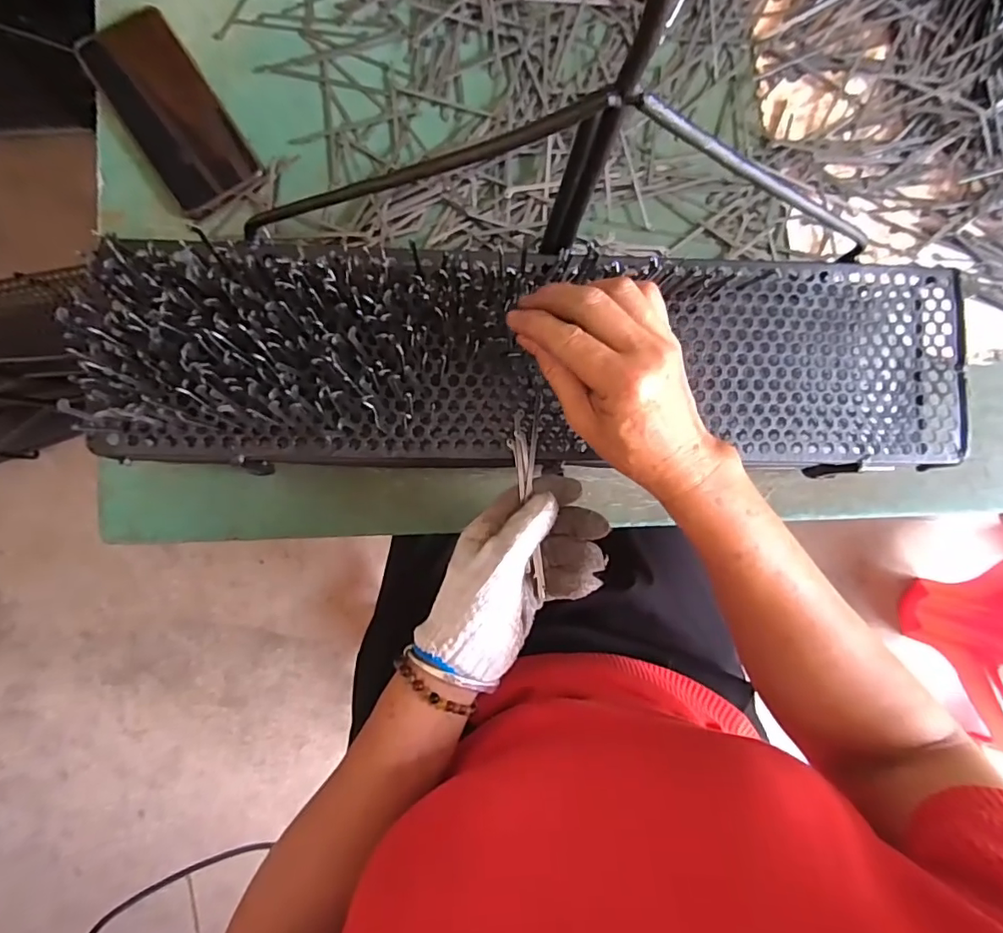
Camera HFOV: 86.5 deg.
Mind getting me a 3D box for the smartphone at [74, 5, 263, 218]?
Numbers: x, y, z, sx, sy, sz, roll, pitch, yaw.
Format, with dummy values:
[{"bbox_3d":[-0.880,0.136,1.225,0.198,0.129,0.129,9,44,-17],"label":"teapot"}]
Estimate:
[{"bbox_3d":[-0.268,-0.288,0.432,0.073,0.010,0.156,-34,96,-10],"label":"smartphone"}]

